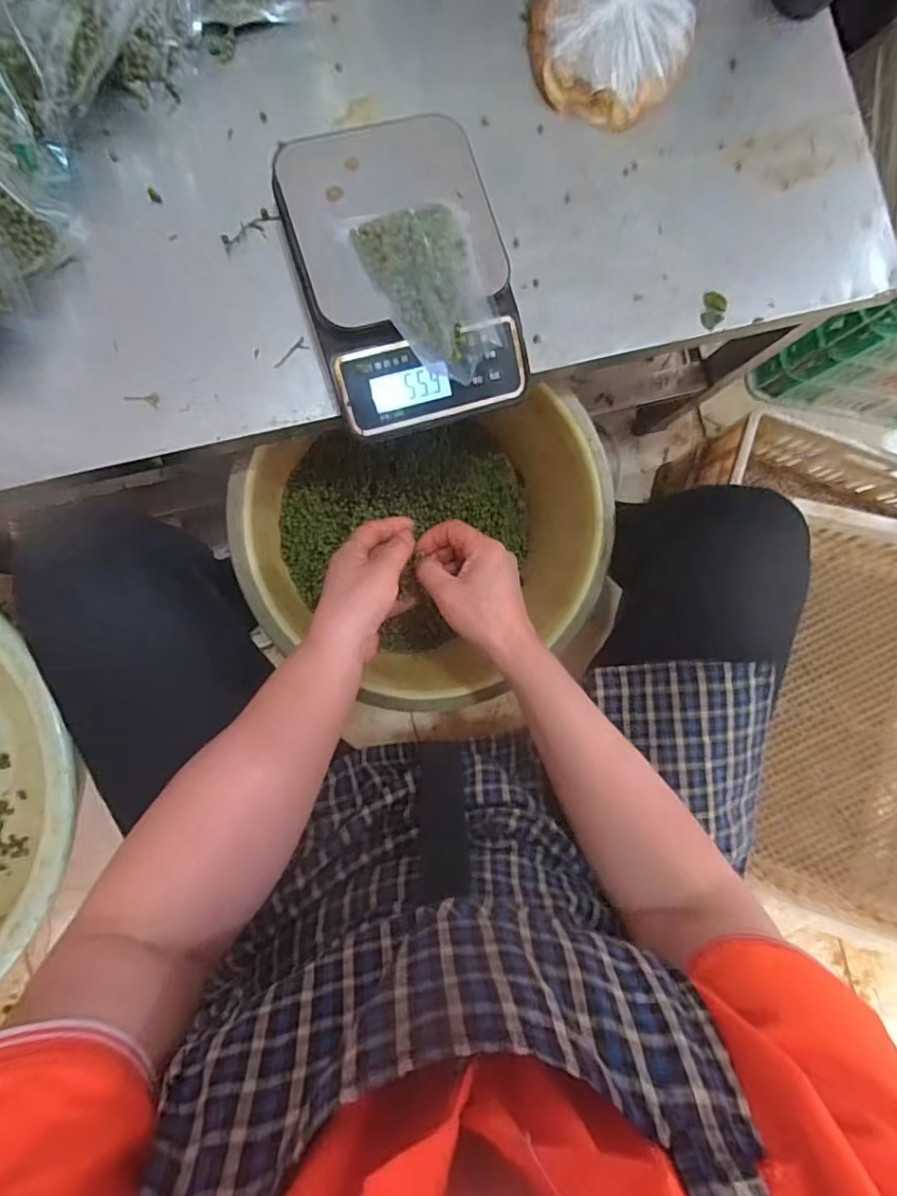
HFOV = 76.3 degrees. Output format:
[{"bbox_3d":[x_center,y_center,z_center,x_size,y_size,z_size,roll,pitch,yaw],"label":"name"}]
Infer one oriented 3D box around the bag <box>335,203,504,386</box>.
[{"bbox_3d":[-0.011,-0.223,0.397,0.072,0.037,0.133,-30,92,-9],"label":"bag"}]

